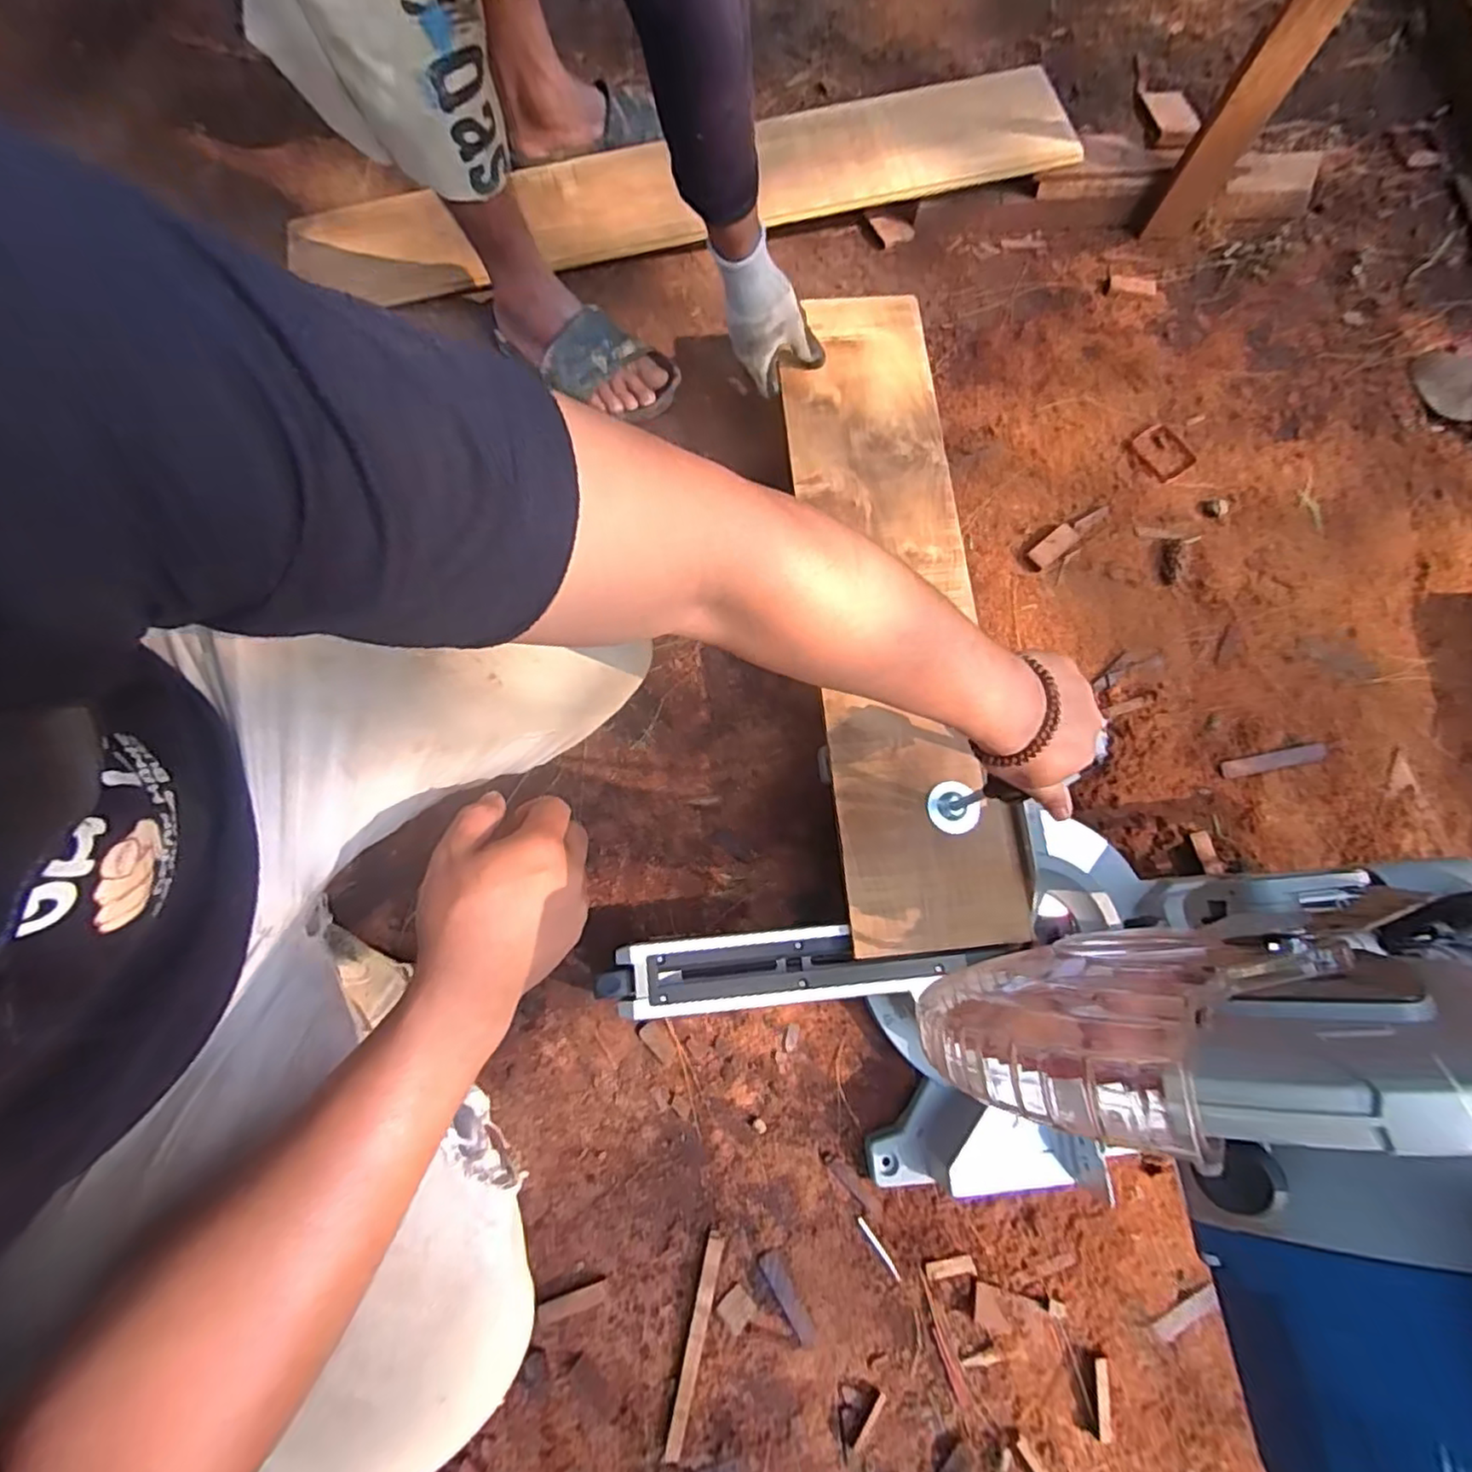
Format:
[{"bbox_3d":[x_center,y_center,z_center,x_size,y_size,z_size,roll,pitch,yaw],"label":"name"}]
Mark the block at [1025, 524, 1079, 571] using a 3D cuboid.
[{"bbox_3d":[0.386,-0.230,0.802,0.074,0.011,0.027,-38,82,-8],"label":"block"}]

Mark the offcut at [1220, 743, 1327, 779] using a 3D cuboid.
[{"bbox_3d":[0.610,0.029,0.748,0.121,0.006,0.021,-11,79,-4],"label":"offcut"}]

